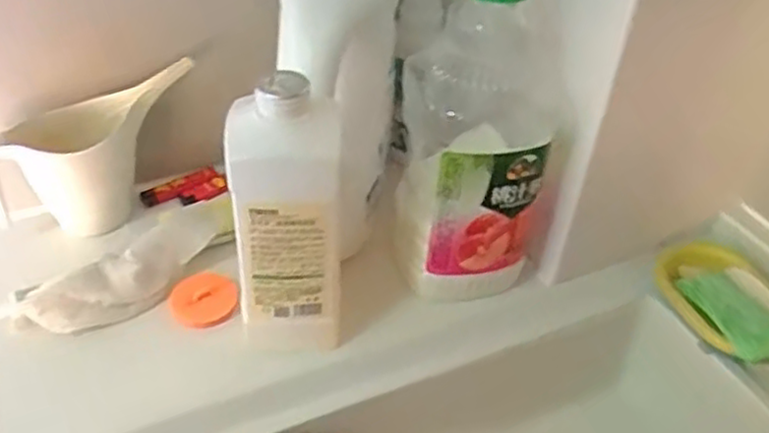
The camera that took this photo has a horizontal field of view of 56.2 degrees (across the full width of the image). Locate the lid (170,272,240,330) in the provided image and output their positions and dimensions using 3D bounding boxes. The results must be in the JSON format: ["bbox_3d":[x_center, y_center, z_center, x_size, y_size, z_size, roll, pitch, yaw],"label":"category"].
[{"bbox_3d":[-0.153,0.071,0.617,0.057,0.009,0.051,1,61,4],"label":"lid"}]

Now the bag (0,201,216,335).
[{"bbox_3d":[-0.223,0.056,0.625,0.189,0.051,0.065,-24,49,-29],"label":"bag"}]

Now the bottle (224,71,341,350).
[{"bbox_3d":[-0.076,0.005,0.548,0.085,0.233,0.078,2,41,-2],"label":"bottle"}]

